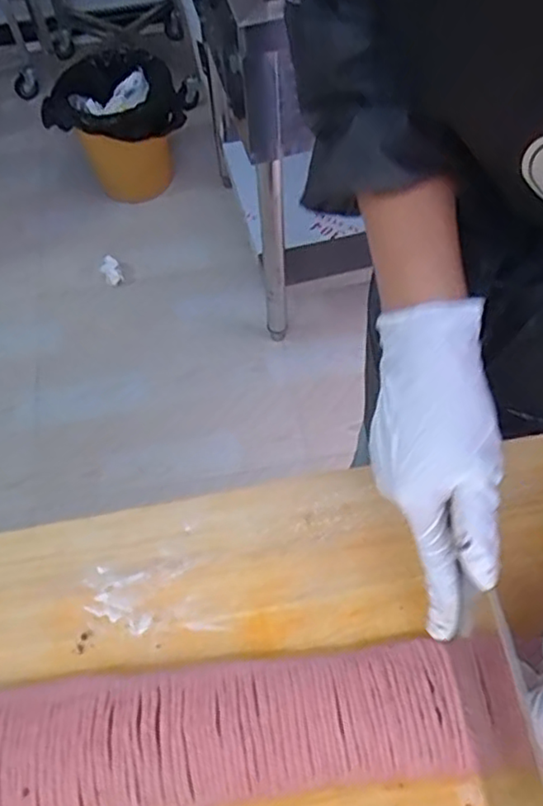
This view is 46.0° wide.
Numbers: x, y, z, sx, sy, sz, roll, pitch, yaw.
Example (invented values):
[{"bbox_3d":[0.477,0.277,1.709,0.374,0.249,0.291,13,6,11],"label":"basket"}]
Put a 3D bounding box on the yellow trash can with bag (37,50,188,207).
[{"bbox_3d":[-0.415,-0.758,1.752,0.324,0.255,0.314,-2,60,3],"label":"yellow trash can with bag"}]

